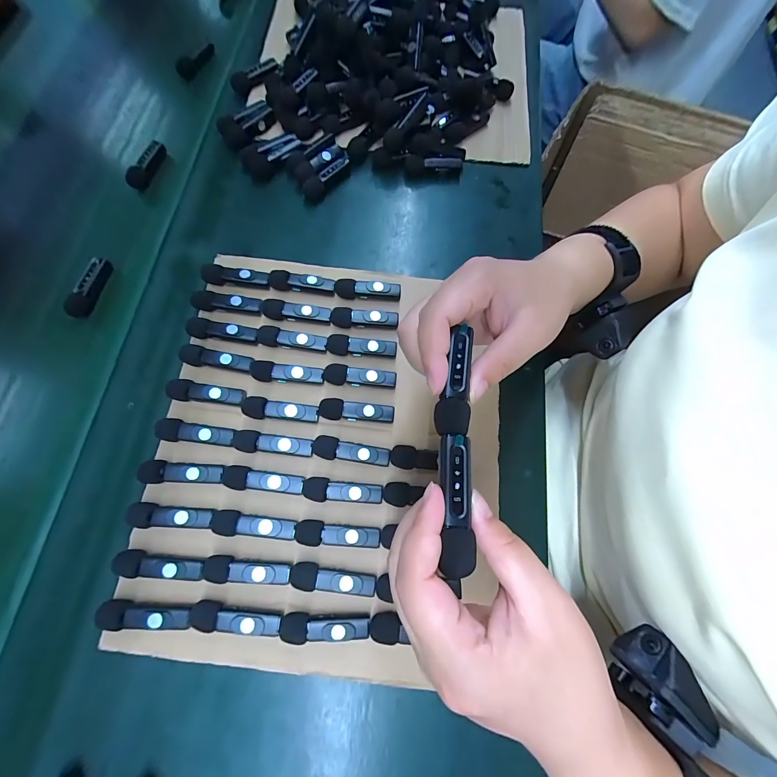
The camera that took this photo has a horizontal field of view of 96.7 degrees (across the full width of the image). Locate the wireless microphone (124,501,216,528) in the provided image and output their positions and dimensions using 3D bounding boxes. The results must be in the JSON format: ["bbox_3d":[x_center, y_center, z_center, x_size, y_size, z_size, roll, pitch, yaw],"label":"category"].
[{"bbox_3d":[-0.171,0.100,0.271,0.061,0.011,0.017,3,72,-1],"label":"wireless microphone"}]

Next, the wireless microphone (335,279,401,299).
[{"bbox_3d":[-0.021,-0.098,0.344,0.063,0.019,0.014,1,73,-2],"label":"wireless microphone"}]

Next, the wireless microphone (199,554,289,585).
[{"bbox_3d":[-0.108,0.139,0.265,0.065,0.013,0.018,3,72,-2],"label":"wireless microphone"}]

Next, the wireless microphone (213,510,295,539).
[{"bbox_3d":[-0.107,0.108,0.275,0.064,0.012,0.018,5,72,-1],"label":"wireless microphone"}]

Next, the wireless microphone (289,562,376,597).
[{"bbox_3d":[-0.043,0.148,0.265,0.065,0.013,0.018,11,72,1],"label":"wireless microphone"}]

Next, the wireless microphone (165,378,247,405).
[{"bbox_3d":[-0.160,0.003,0.303,0.065,0.009,0.019,6,72,-1],"label":"wireless microphone"}]

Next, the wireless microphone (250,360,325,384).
[{"bbox_3d":[-0.093,-0.013,0.313,0.066,0.011,0.018,7,72,0],"label":"wireless microphone"}]

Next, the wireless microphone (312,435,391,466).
[{"bbox_3d":[-0.032,0.055,0.298,0.065,0.016,0.019,10,72,1],"label":"wireless microphone"}]

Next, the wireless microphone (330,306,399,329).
[{"bbox_3d":[-0.023,-0.067,0.332,0.063,0.013,0.016,5,72,-1],"label":"wireless microphone"}]

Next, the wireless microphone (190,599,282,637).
[{"bbox_3d":[-0.112,0.170,0.255,0.065,0.016,0.018,6,72,-1],"label":"wireless microphone"}]

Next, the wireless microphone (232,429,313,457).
[{"bbox_3d":[-0.099,0.048,0.295,0.067,0.015,0.018,9,72,0],"label":"wireless microphone"}]

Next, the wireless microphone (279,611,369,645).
[{"bbox_3d":[-0.047,0.177,0.257,0.064,0.015,0.018,0,73,-2],"label":"wireless microphone"}]

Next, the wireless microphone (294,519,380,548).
[{"bbox_3d":[-0.040,0.116,0.275,0.066,0.012,0.018,4,72,-1],"label":"wireless microphone"}]

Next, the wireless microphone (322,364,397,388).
[{"bbox_3d":[-0.026,-0.011,0.315,0.065,0.015,0.018,6,72,0],"label":"wireless microphone"}]

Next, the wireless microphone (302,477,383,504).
[{"bbox_3d":[-0.038,0.085,0.286,0.064,0.015,0.018,5,72,-1],"label":"wireless microphone"}]

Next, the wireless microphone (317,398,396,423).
[{"bbox_3d":[-0.028,0.020,0.308,0.065,0.016,0.018,4,72,-1],"label":"wireless microphone"}]

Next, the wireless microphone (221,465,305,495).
[{"bbox_3d":[-0.103,0.076,0.285,0.065,0.014,0.018,8,72,0],"label":"wireless microphone"}]

